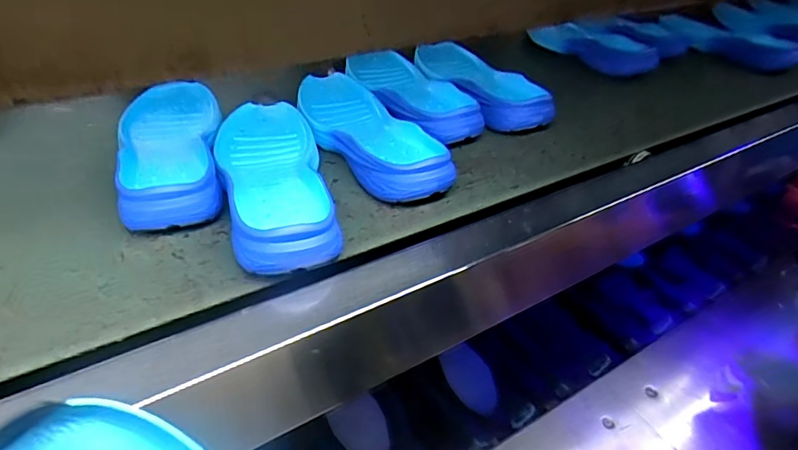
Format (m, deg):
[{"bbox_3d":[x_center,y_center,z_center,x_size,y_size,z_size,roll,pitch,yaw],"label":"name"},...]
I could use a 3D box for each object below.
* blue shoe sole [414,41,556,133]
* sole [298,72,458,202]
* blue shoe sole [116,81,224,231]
[{"bbox_3d":[0.096,-0.174,0.645,0.081,0.045,0.232,-13,38,-23],"label":"blue shoe sole"},{"bbox_3d":[-0.035,-0.094,0.524,0.094,0.040,0.254,-15,39,-25],"label":"sole"},{"bbox_3d":[-0.209,-0.069,0.473,0.084,0.040,0.249,-8,37,-17],"label":"blue shoe sole"}]

